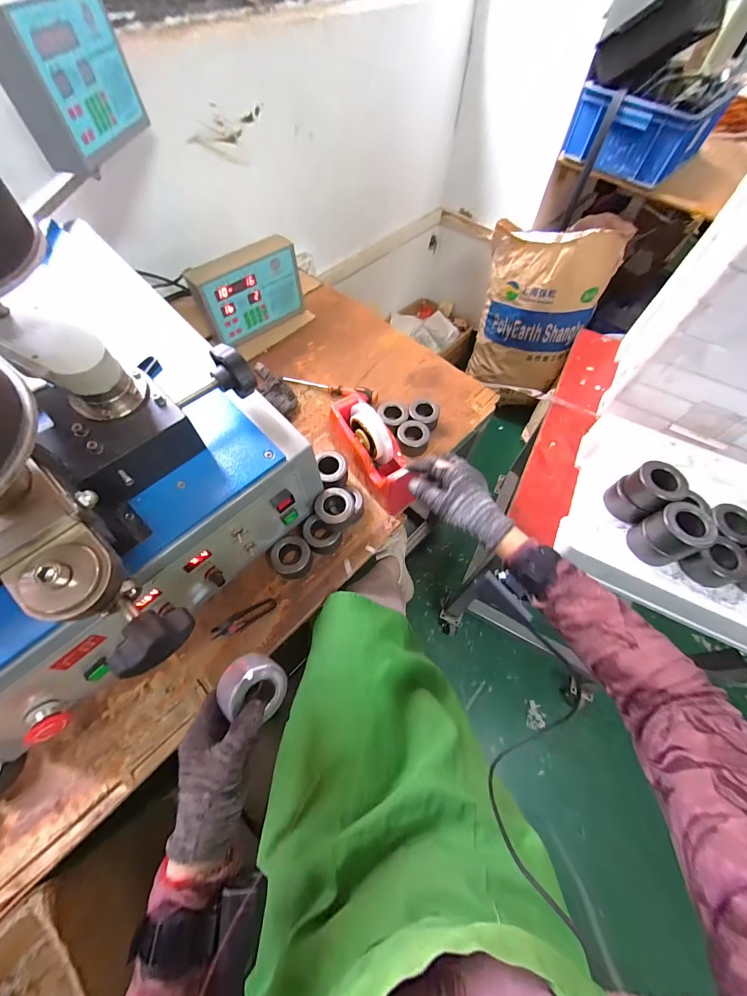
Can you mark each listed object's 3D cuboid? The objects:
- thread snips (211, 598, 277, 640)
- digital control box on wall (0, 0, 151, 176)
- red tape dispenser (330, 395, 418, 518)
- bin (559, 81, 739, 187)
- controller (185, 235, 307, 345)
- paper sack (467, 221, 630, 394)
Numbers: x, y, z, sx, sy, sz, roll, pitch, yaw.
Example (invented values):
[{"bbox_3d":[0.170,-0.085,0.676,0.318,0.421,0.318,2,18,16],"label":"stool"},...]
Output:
[{"bbox_3d":[-0.193,0.180,0.522,0.096,0.007,0.024,-31,67,-17],"label":"thread snips"},{"bbox_3d":[-0.447,-0.631,0.523,0.057,0.149,0.227,4,62,0],"label":"digital control box on wall"},{"bbox_3d":[-0.001,-0.078,0.600,0.066,0.111,0.199,-33,68,-17],"label":"red tape dispenser"},{"bbox_3d":[0.759,-1.052,0.983,0.305,0.139,0.270,41,68,18],"label":"bin"},{"bbox_3d":[-0.261,-0.442,0.750,0.227,0.154,0.044,-36,69,-19],"label":"controller"},{"bbox_3d":[0.571,-0.670,1.281,0.403,0.510,0.180,22,64,10],"label":"paper sack"}]

